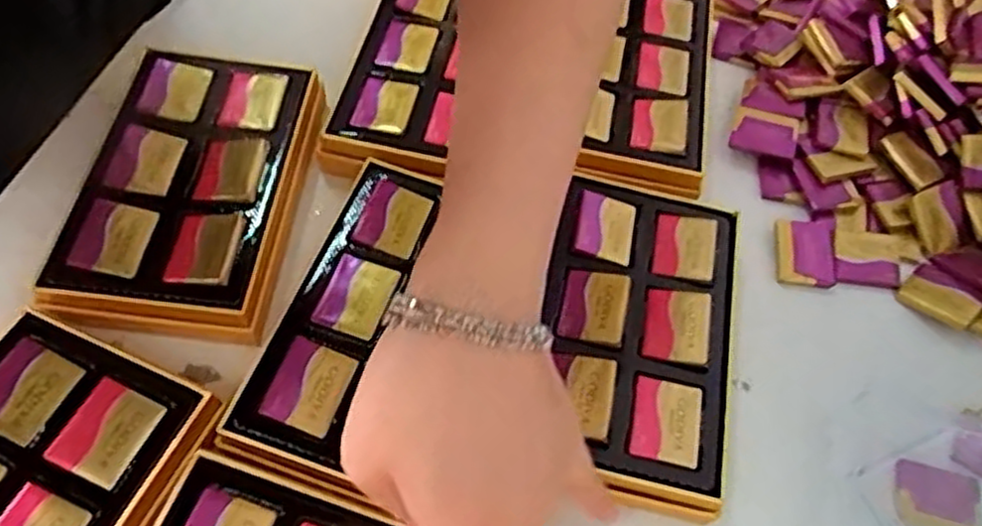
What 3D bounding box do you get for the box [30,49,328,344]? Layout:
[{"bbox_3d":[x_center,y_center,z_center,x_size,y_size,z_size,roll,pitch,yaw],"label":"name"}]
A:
[{"bbox_3d":[-0.154,-0.041,0.396,0.106,0.033,0.163,8,59,-2],"label":"box"}]

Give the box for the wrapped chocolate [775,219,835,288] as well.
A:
[{"bbox_3d":[0.181,-0.008,0.427,0.032,0.007,0.041,7,59,-2],"label":"wrapped chocolate"}]

